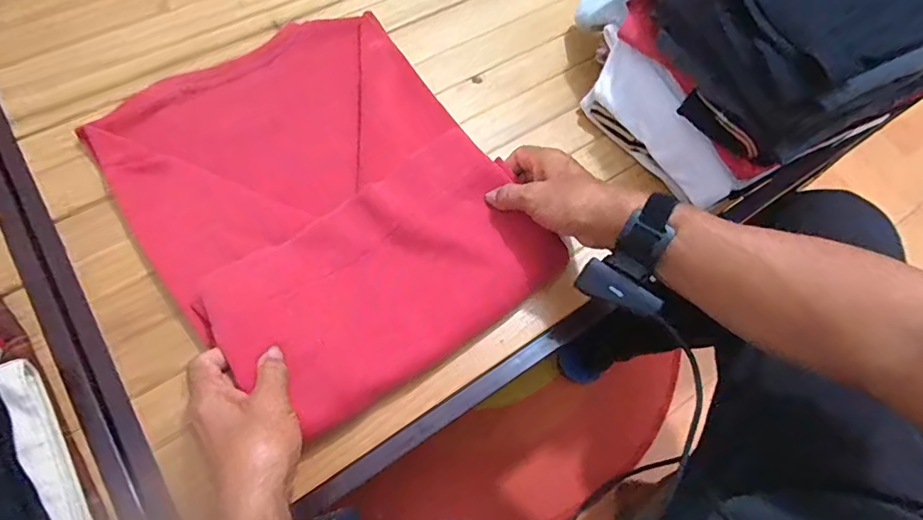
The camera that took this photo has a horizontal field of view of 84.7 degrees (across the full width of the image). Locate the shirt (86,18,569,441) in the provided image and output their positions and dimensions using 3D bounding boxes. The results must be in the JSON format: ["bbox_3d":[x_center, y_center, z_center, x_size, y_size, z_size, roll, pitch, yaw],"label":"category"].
[{"bbox_3d":[-0.141,-0.070,0.504,0.319,0.033,0.405,-32,71,-16],"label":"shirt"}]

